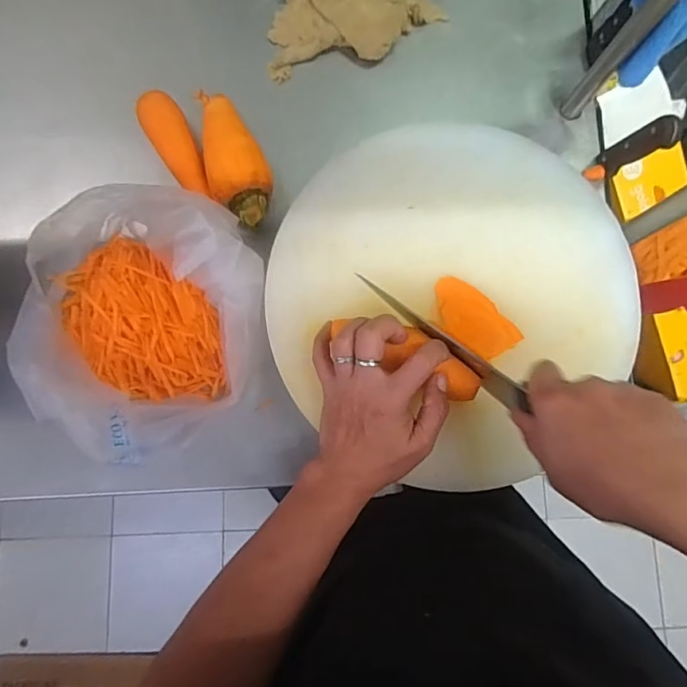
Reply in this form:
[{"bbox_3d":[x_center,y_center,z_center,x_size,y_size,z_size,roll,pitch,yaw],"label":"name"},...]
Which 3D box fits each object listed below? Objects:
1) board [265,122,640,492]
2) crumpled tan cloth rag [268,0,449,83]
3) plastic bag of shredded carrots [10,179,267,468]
[{"bbox_3d":[0.102,-0.050,0.472,0.336,0.040,0.328,0,82,-2],"label":"board"},{"bbox_3d":[0.011,-0.414,0.611,0.216,0.029,0.125,-11,82,-4],"label":"crumpled tan cloth rag"},{"bbox_3d":[-0.198,-0.021,0.493,0.224,0.107,0.258,4,82,-2],"label":"plastic bag of shredded carrots"}]

